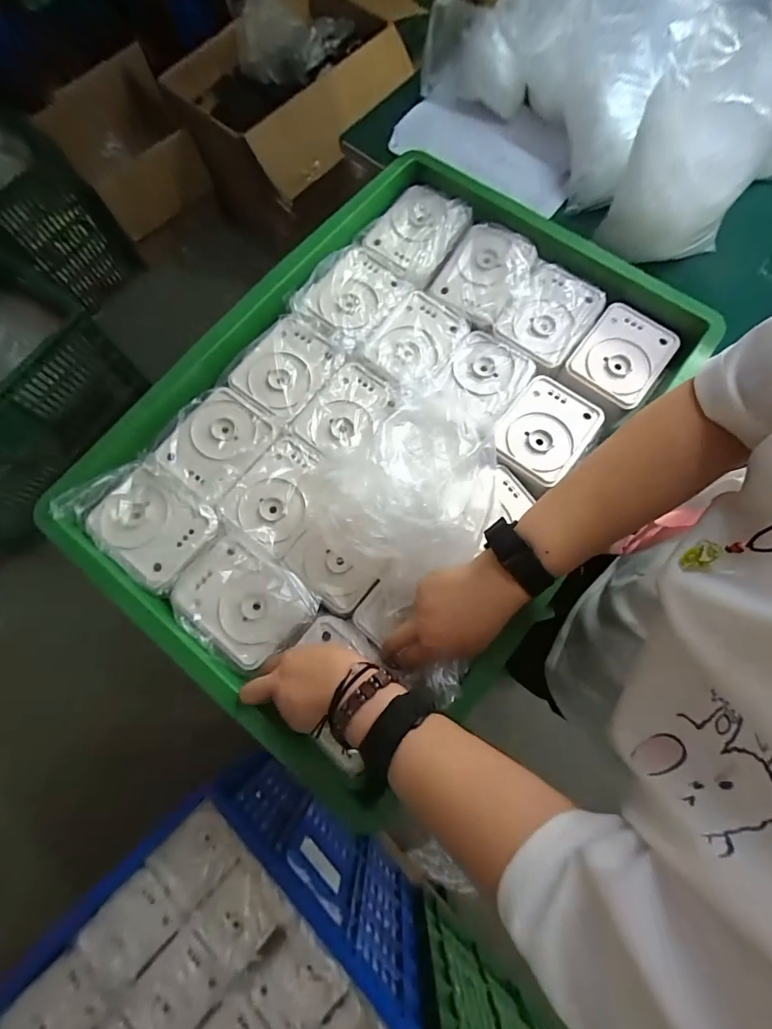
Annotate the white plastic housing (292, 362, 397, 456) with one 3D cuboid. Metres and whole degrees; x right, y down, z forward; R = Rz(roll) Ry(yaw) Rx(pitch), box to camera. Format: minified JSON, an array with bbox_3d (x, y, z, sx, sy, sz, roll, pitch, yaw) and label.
[{"bbox_3d":[-0.047,-0.125,0.511,0.087,0.020,0.117,32,77,11],"label":"white plastic housing"}]

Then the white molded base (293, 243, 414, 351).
[{"bbox_3d":[-0.042,-0.287,0.539,0.108,0.018,0.134,35,78,11],"label":"white molded base"}]

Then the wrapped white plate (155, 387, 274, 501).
[{"bbox_3d":[-0.200,-0.085,0.490,0.098,0.017,0.115,35,78,11],"label":"wrapped white plate"}]

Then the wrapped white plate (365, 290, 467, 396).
[{"bbox_3d":[0.037,-0.216,0.529,0.098,0.023,0.130,28,77,10],"label":"wrapped white plate"}]

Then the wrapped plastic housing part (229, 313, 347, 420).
[{"bbox_3d":[-0.121,-0.183,0.523,0.097,0.020,0.120,35,78,11],"label":"wrapped plastic housing part"}]

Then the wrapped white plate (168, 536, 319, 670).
[{"bbox_3d":[-0.150,0.090,0.439,0.134,0.022,0.101,32,77,11],"label":"wrapped white plate"}]

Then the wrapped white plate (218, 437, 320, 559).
[{"bbox_3d":[-0.122,-0.024,0.484,0.095,0.016,0.120,34,78,11],"label":"wrapped white plate"}]

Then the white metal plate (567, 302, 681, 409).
[{"bbox_3d":[0.284,-0.192,0.506,0.097,0.010,0.112,36,78,11],"label":"white metal plate"}]

